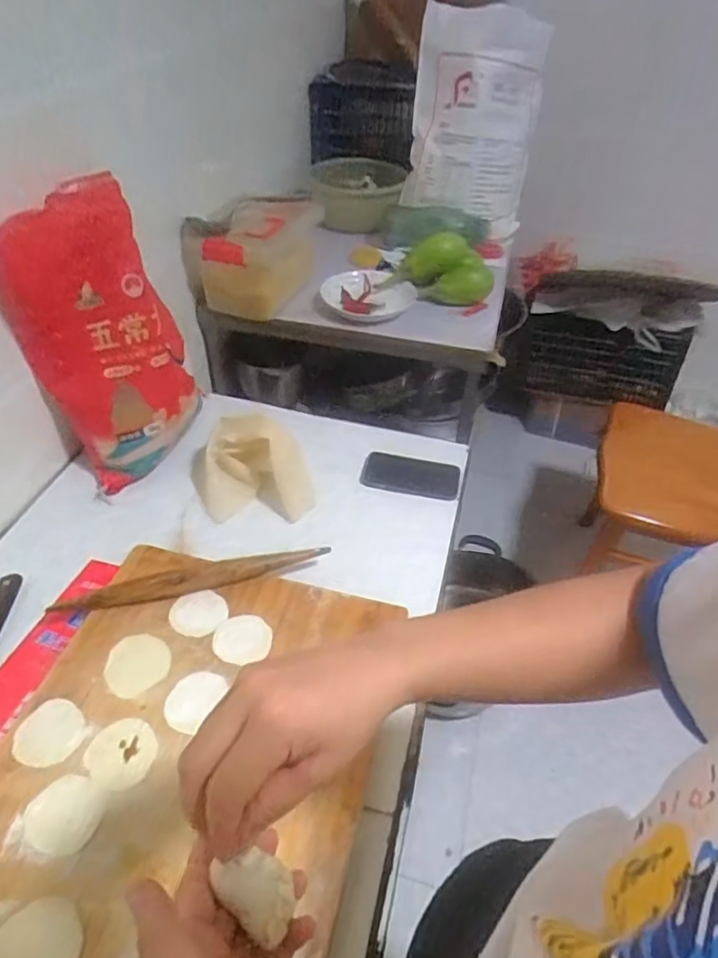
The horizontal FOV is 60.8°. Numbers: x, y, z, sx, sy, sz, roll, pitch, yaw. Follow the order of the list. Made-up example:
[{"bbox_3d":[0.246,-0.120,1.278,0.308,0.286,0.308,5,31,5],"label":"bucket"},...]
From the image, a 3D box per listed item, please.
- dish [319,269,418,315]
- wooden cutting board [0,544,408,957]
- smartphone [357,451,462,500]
[{"bbox_3d":[0.022,-0.403,1.306,0.189,0.020,0.182,1,43,-1],"label":"dish"},{"bbox_3d":[-0.189,0.307,0.586,0.363,0.042,0.557,11,44,9],"label":"wooden cutting board"},{"bbox_3d":[0.083,-0.008,0.972,0.150,0.015,0.071,9,44,7],"label":"smartphone"}]

